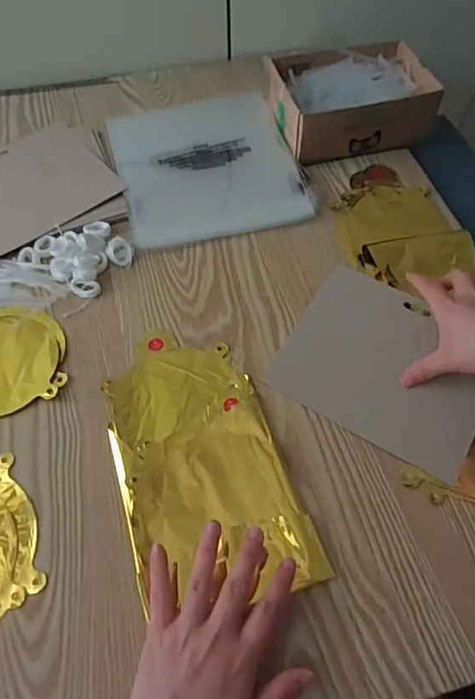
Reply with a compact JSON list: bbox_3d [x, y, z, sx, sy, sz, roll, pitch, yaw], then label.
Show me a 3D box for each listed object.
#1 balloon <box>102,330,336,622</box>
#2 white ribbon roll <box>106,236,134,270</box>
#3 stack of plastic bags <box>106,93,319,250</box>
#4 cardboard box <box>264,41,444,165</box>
[{"bbox_3d":[-0.035,0.088,0.447,0.140,0.009,0.249,-16,60,-10],"label":"balloon"},{"bbox_3d":[-0.127,-0.106,0.551,0.028,0.011,0.042,-6,59,-5],"label":"white ribbon roll"},{"bbox_3d":[-0.037,-0.228,0.623,0.209,0.021,0.216,-13,60,-9],"label":"stack of plastic bags"},{"bbox_3d":[0.139,-0.310,0.641,0.188,0.067,0.144,-14,60,-9],"label":"cardboard box"}]

